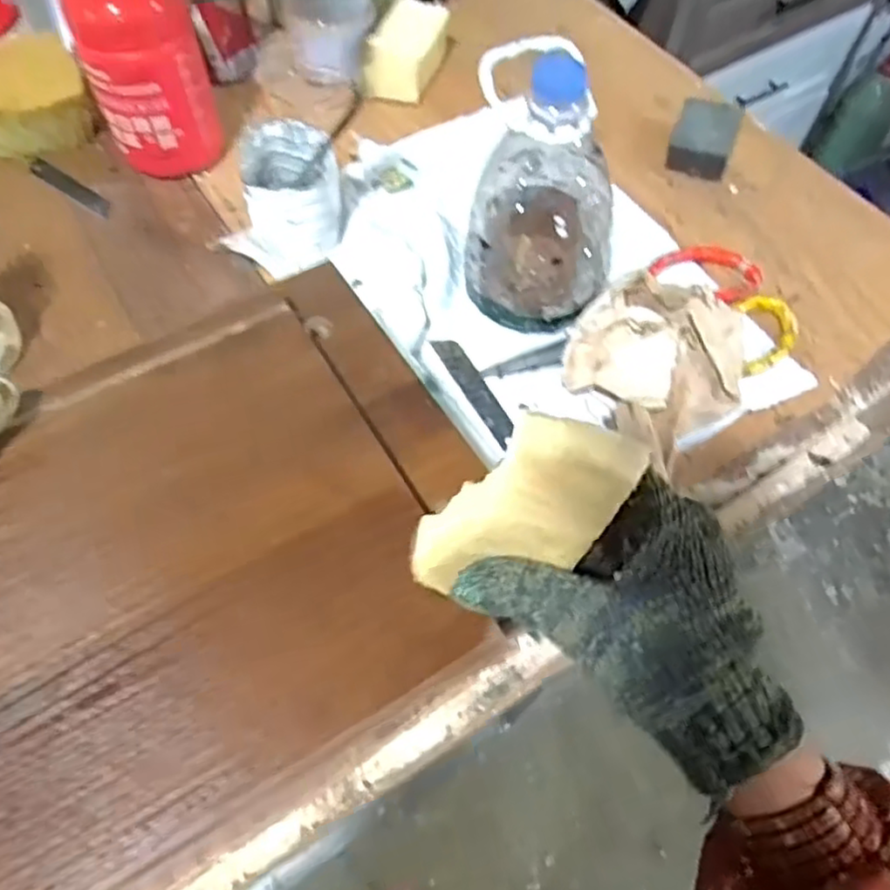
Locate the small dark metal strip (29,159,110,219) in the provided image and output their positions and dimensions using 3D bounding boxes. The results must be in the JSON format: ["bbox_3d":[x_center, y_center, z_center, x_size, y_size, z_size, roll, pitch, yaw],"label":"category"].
[{"bbox_3d":[-0.302,-0.208,0.547,0.091,0.005,0.017,32,65,15],"label":"small dark metal strip"}]

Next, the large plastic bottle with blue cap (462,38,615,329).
[{"bbox_3d":[0.062,-0.165,0.447,0.099,0.156,0.100,6,61,2],"label":"large plastic bottle with blue cap"}]

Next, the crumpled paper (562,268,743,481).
[{"bbox_3d":[0.143,-0.059,0.454,0.120,0.046,0.109,-39,69,-20],"label":"crumpled paper"}]

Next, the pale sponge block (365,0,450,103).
[{"bbox_3d":[-0.035,-0.352,0.609,0.053,0.050,0.090,19,62,9],"label":"pale sponge block"}]

